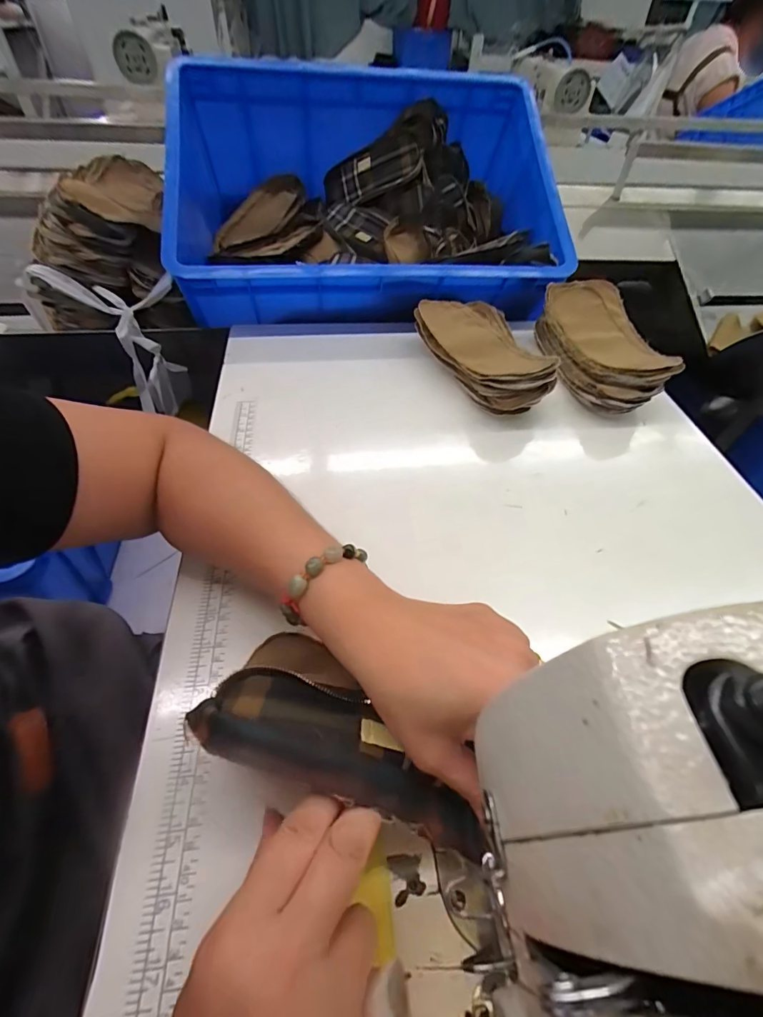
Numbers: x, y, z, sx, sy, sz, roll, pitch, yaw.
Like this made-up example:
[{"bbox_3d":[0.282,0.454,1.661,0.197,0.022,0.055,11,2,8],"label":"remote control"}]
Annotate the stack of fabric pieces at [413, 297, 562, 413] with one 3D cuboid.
[{"bbox_3d":[0.114,-0.182,0.496,0.114,0.055,0.188,-8,52,-9],"label":"stack of fabric pieces"}]

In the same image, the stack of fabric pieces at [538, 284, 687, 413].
[{"bbox_3d":[0.266,-0.196,0.503,0.098,0.058,0.203,-4,51,-6],"label":"stack of fabric pieces"}]

